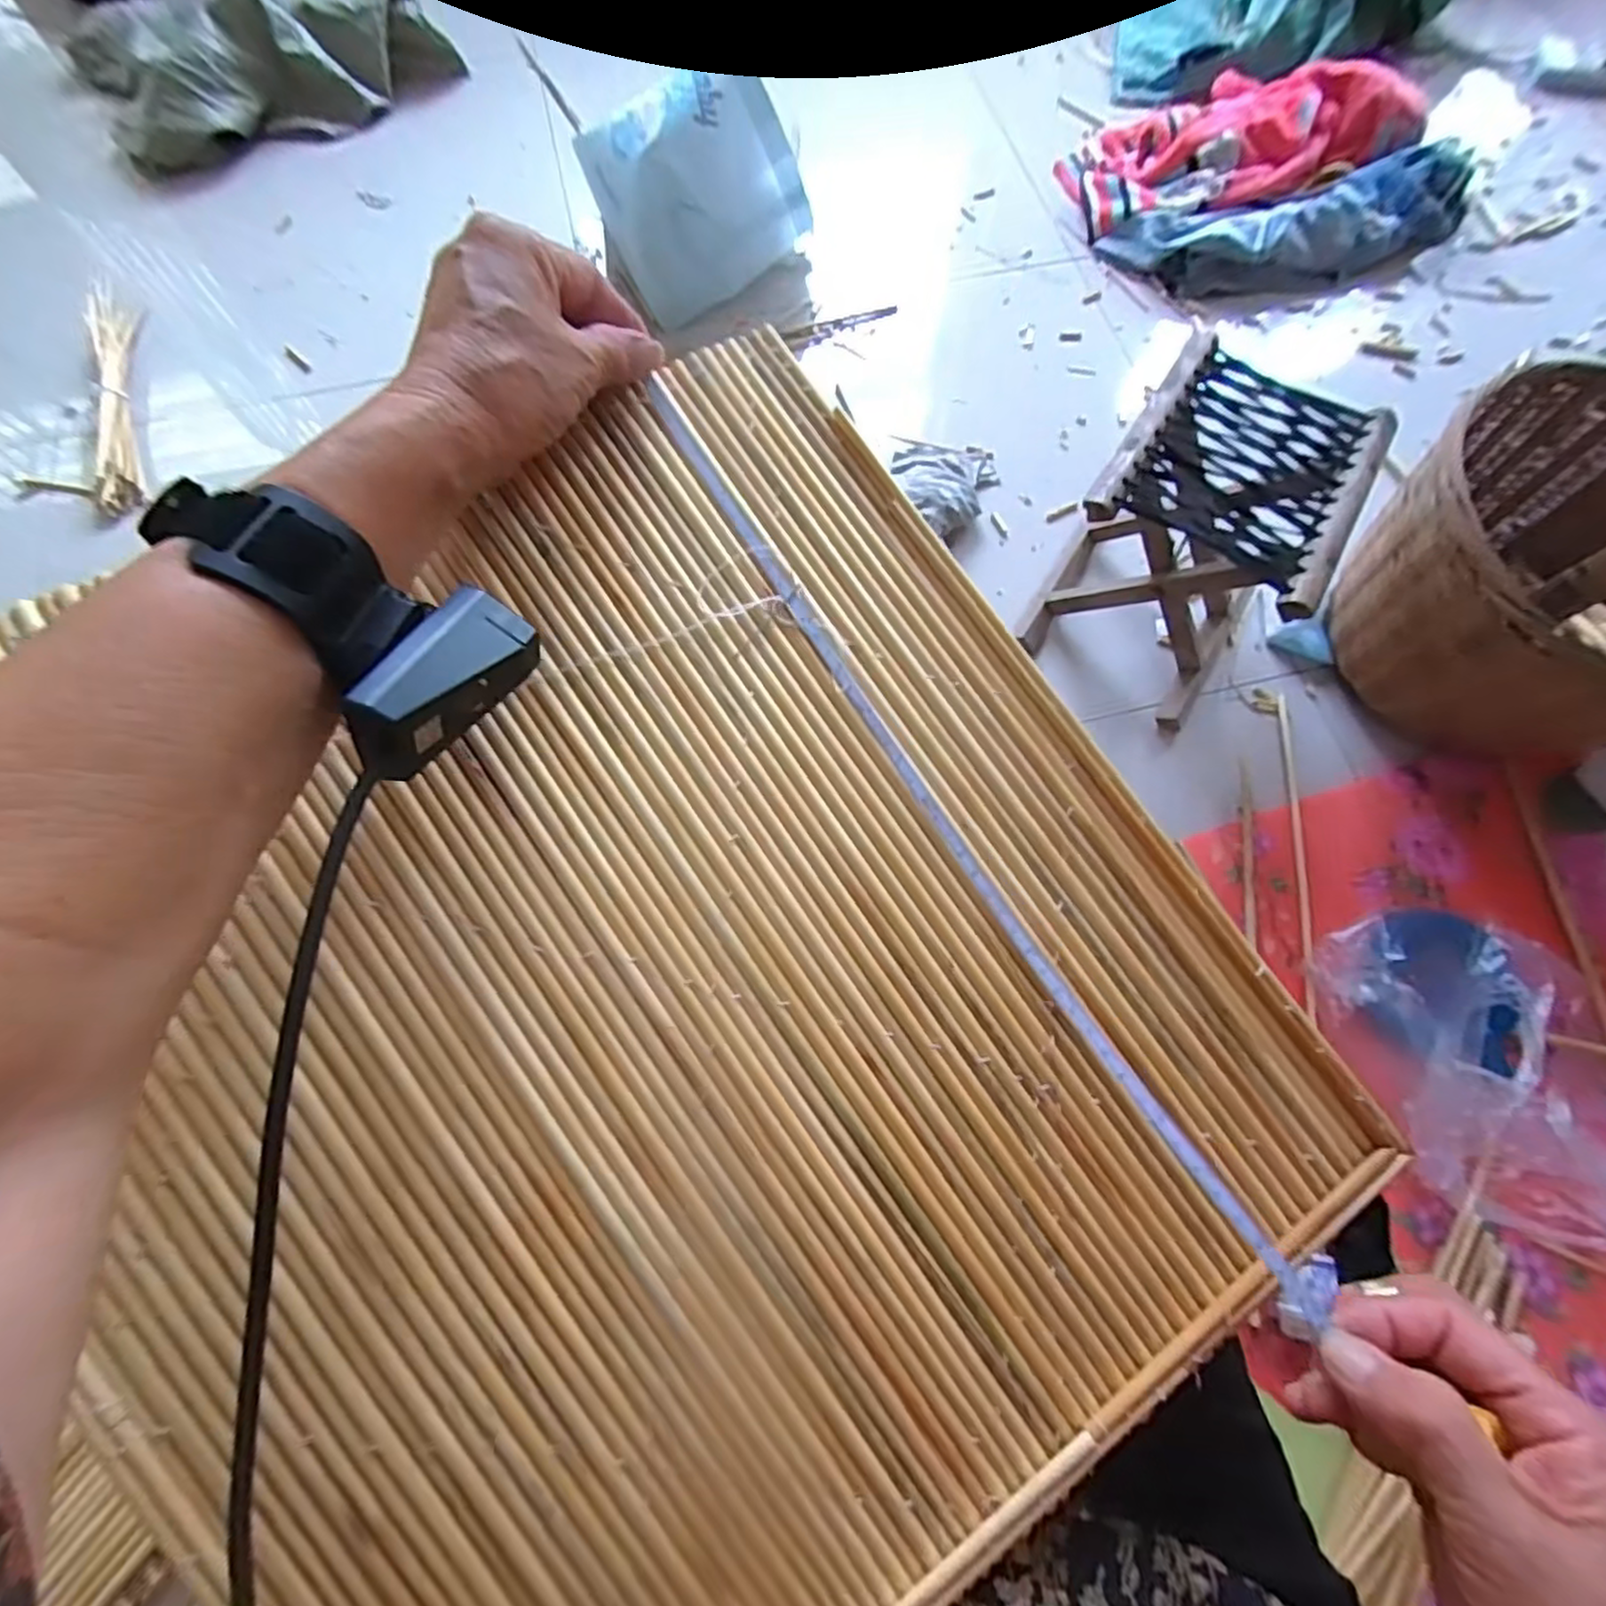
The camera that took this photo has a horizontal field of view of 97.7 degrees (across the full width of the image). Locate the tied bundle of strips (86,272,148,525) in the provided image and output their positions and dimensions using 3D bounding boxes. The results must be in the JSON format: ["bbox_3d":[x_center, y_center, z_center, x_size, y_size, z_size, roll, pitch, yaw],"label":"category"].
[{"bbox_3d":[-0.993,-0.607,1.015,0.062,0.044,0.444,-16,71,-6],"label":"tied bundle of strips"}]

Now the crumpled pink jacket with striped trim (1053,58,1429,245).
[{"bbox_3d":[0.704,-1.085,1.141,0.517,0.130,0.293,-11,71,-4],"label":"crumpled pink jacket with striped trim"}]

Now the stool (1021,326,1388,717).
[{"bbox_3d":[0.440,-0.299,0.807,0.231,0.241,0.261,30,73,10],"label":"stool"}]

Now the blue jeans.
[{"bbox_3d":[0.774,-0.904,1.100,0.561,0.089,0.152,-11,71,-4],"label":"blue jeans"}]

